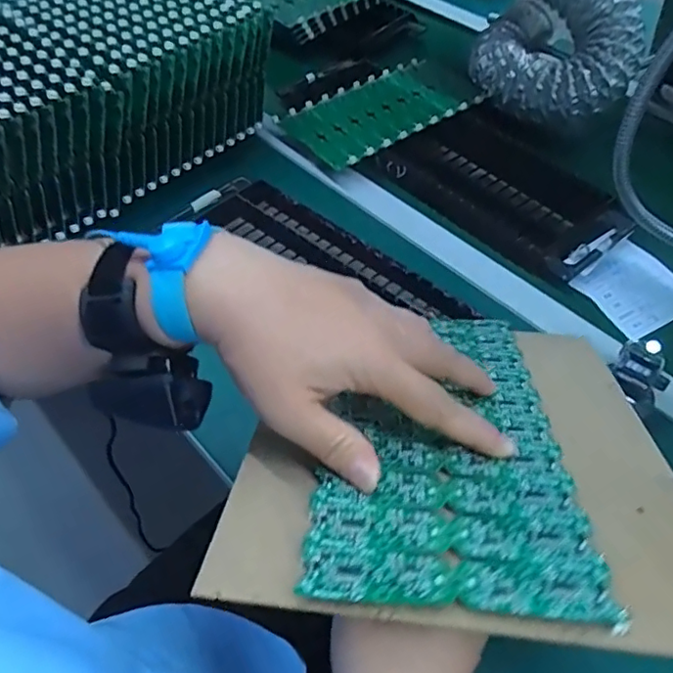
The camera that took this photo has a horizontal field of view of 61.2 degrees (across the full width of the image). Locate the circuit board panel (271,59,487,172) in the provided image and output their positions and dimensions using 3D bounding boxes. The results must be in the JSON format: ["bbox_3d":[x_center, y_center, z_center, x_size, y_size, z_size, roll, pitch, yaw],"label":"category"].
[{"bbox_3d":[0.053,-0.283,0.710,0.235,0.018,0.132,-29,57,-21],"label":"circuit board panel"}]

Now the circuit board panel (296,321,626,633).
[{"bbox_3d":[0.058,0.049,0.325,0.122,0.004,0.243,2,28,4],"label":"circuit board panel"}]

